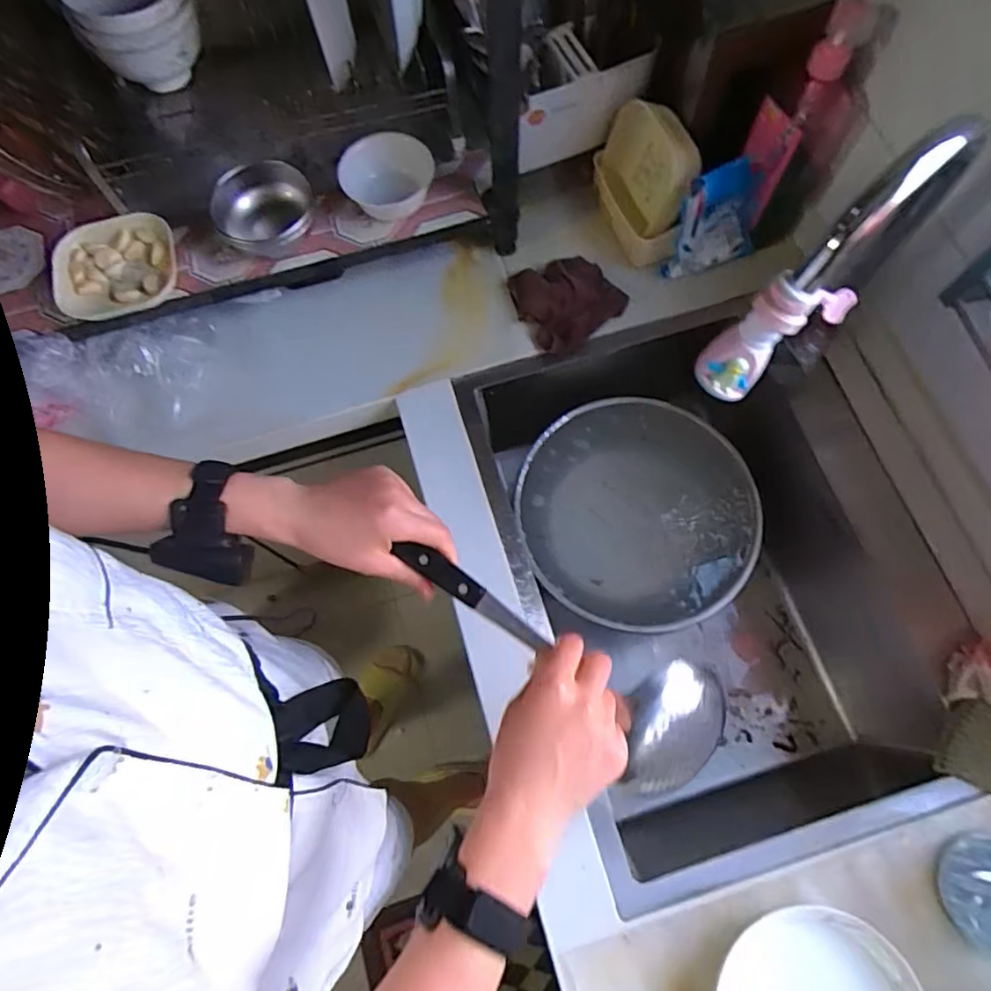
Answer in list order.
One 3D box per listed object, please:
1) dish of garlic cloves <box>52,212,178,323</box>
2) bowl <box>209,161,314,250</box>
[{"bbox_3d":[-0.438,-0.262,0.685,0.130,0.027,0.115,-15,72,-3],"label":"dish of garlic cloves"},{"bbox_3d":[-0.269,-0.332,0.688,0.109,0.049,0.111,-1,72,2],"label":"bowl"}]

